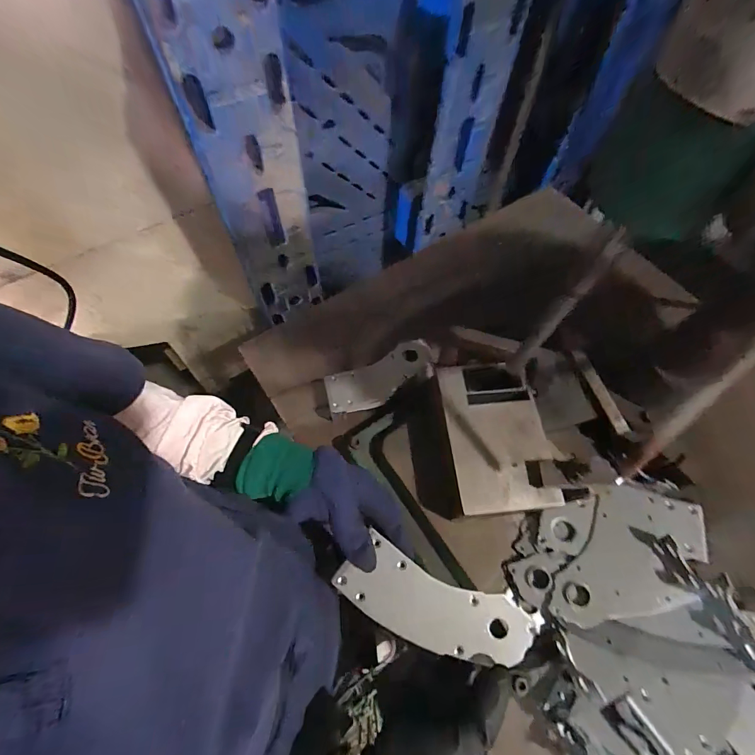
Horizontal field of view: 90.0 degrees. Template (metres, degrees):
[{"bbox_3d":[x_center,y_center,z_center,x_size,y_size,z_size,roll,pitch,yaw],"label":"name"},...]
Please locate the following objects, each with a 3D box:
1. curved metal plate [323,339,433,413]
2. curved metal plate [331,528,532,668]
[{"bbox_3d":[0.006,0.001,0.591,0.174,0.015,0.069,-25,83,-13],"label":"curved metal plate"},{"bbox_3d":[0.048,0.207,0.340,0.171,0.007,0.065,21,74,10],"label":"curved metal plate"}]

